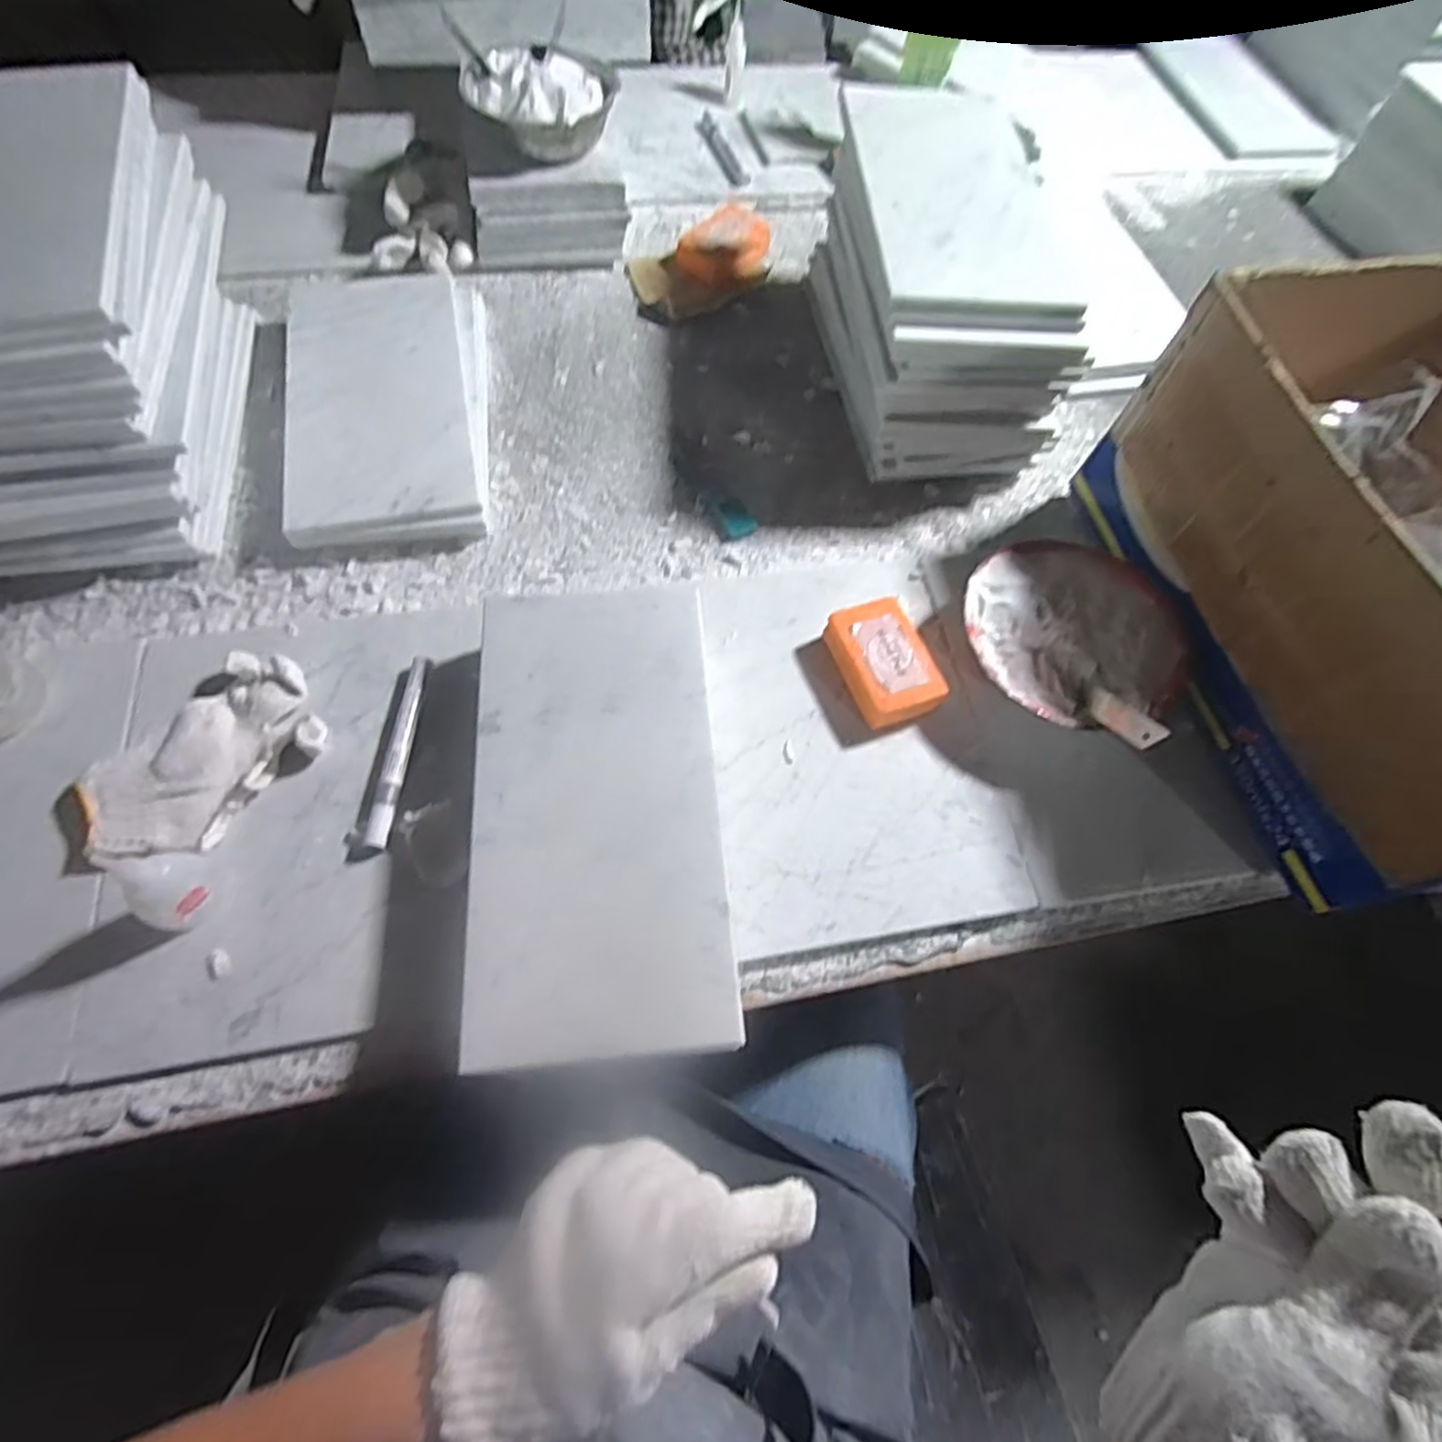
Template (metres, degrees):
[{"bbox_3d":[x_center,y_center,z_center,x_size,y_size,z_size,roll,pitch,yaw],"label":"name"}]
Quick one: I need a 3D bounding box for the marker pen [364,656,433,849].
[{"bbox_3d":[-0.225,0.019,0.509,0.015,0.014,0.141,4,62,-2],"label":"marker pen"}]

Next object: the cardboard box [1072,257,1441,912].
[{"bbox_3d":[0.511,-0.103,0.523,0.307,0.203,0.398,-12,65,-8],"label":"cardboard box"}]

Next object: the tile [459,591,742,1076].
[{"bbox_3d":[-0.075,0.046,0.450,0.151,0.012,0.297,-3,62,-6],"label":"tile"}]

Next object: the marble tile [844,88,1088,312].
[{"bbox_3d":[0.194,-0.443,0.601,0.157,0.016,0.312,-1,64,-3],"label":"marble tile"}]

